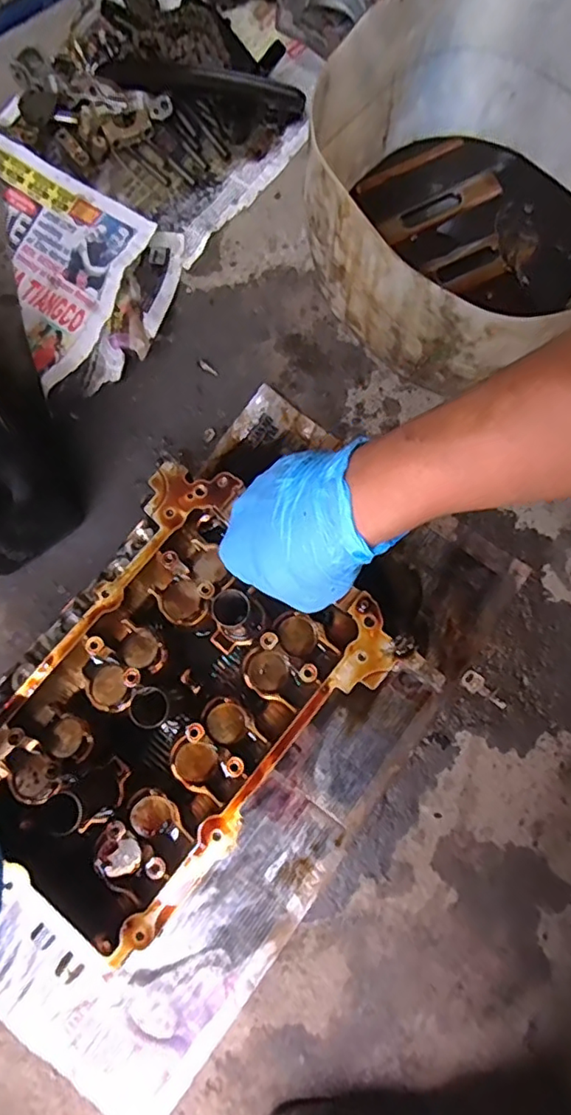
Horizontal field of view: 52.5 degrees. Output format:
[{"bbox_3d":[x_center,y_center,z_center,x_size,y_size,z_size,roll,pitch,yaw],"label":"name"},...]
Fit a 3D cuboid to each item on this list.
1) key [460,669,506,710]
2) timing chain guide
[{"bbox_3d":[0.180,0.120,0.523,0.045,0.004,0.017,37,81,8],"label":"key"},{"bbox_3d":[-0.093,-0.515,0.641,0.224,0.045,0.038,16,79,4],"label":"timing chain guide"}]

